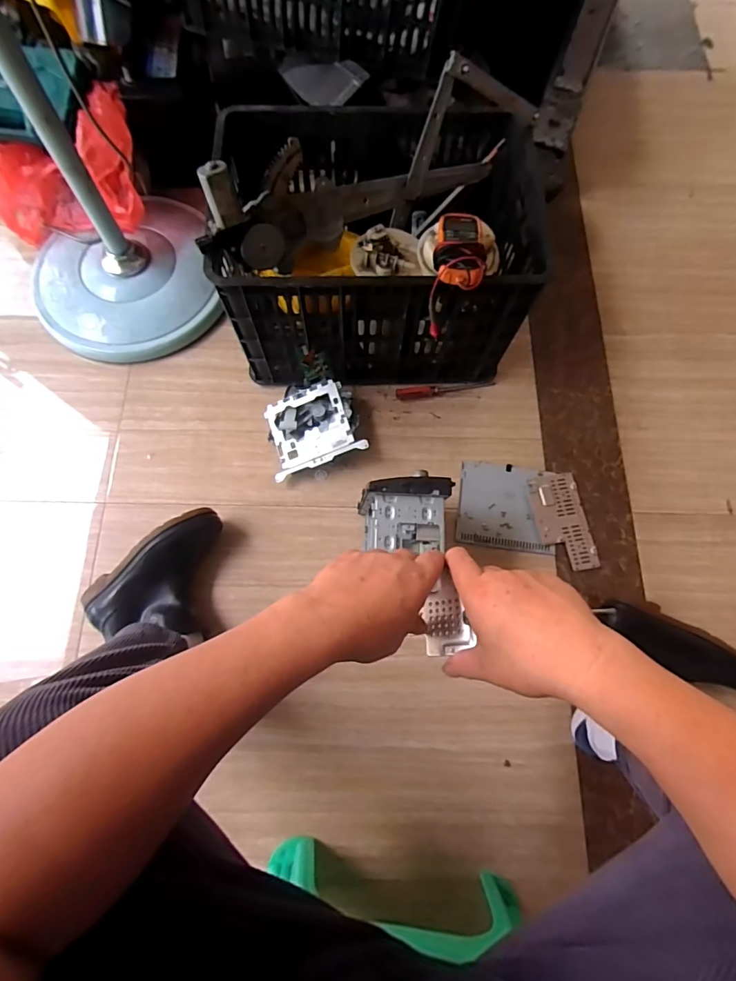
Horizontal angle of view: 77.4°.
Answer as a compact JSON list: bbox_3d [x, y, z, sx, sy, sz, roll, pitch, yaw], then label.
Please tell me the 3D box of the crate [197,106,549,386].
[{"bbox_3d":[0.012,-0.428,0.817,0.485,0.291,0.387,-3,74,-2],"label":"crate"}]

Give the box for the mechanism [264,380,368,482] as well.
[{"bbox_3d":[-0.096,-0.116,0.843,0.168,0.054,0.164,-15,73,8],"label":"mechanism"}]

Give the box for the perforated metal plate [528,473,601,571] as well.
[{"bbox_3d":[0.350,0.055,0.826,0.094,0.004,0.175,-8,74,-4],"label":"perforated metal plate"}]

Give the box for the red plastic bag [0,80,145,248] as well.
[{"bbox_3d":[-0.626,-0.659,0.940,0.335,0.157,0.303,-12,75,19],"label":"red plastic bag"}]

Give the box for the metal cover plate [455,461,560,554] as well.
[{"bbox_3d":[0.251,0.028,0.842,0.167,0.019,0.156,8,74,1],"label":"metal cover plate"}]

